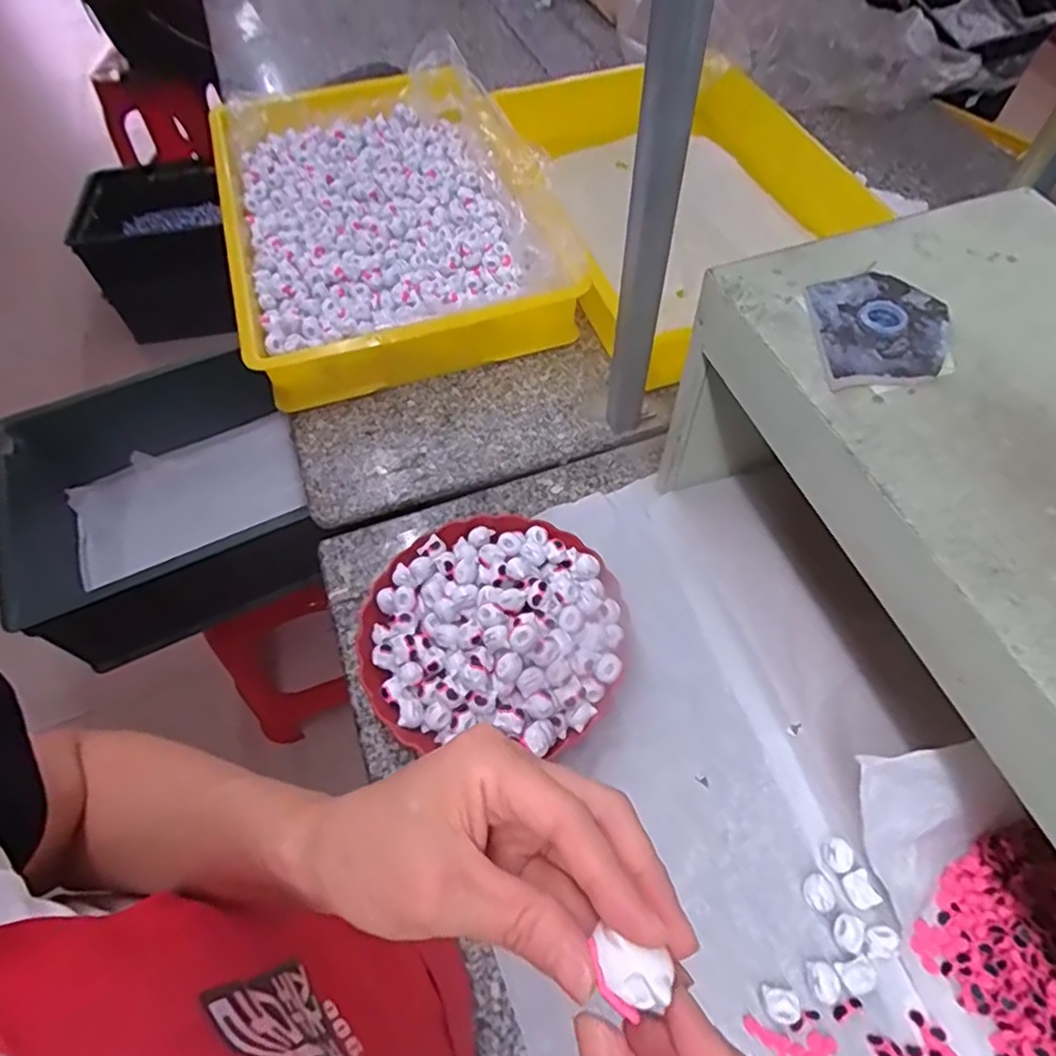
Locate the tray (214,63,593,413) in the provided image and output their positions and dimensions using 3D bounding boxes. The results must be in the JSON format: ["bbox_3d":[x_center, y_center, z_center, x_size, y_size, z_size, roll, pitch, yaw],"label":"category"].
[{"bbox_3d":[-0.207,-0.464,0.927,0.430,0.110,0.630,-19,59,-9],"label":"tray"}]

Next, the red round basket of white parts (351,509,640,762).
[{"bbox_3d":[-0.032,0.089,0.604,0.239,0.075,0.224,-1,58,2],"label":"red round basket of white parts"}]

